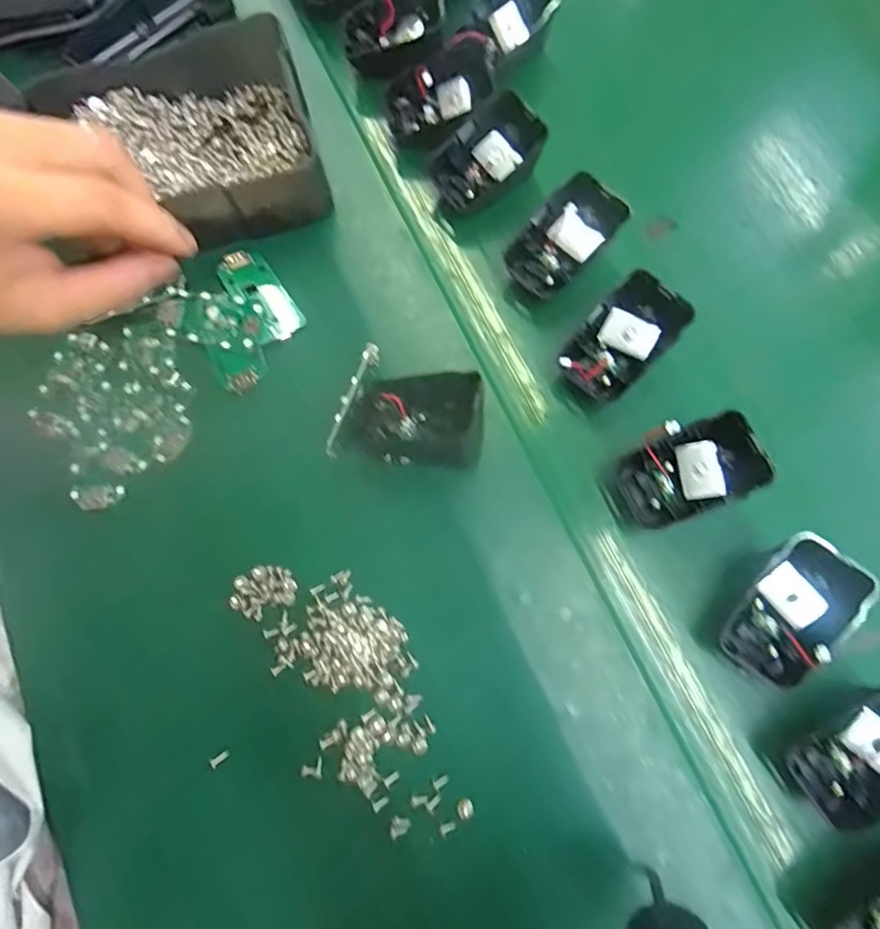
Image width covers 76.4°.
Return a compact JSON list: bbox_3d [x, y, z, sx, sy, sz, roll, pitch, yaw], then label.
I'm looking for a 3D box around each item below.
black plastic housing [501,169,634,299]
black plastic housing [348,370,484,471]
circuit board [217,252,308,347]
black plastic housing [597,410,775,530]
[{"bbox_3d":[0.073,-0.134,0.330,0.064,0.032,0.040,-42,82,-8],"label":"black plastic housing"},{"bbox_3d":[-0.013,-0.024,0.306,0.071,0.030,0.046,3,79,1],"label":"black plastic housing"},{"bbox_3d":[-0.109,-0.103,0.335,0.030,0.008,0.061,-33,81,-6],"label":"circuit board"},{"bbox_3d":[0.126,0.009,0.297,0.066,0.017,0.041,-27,73,16],"label":"black plastic housing"}]

